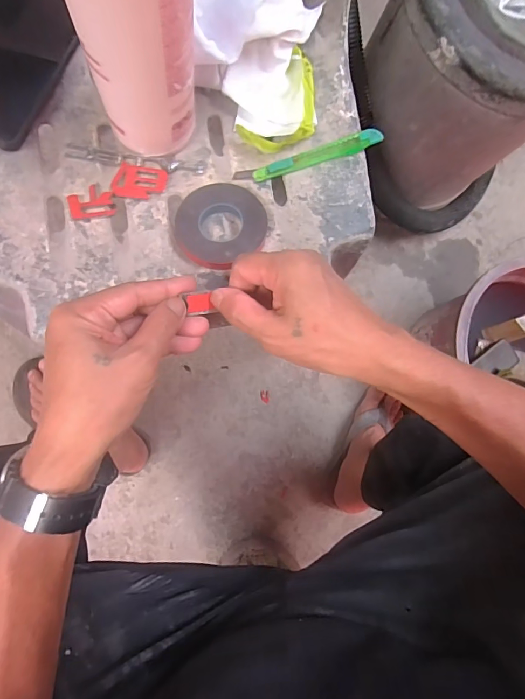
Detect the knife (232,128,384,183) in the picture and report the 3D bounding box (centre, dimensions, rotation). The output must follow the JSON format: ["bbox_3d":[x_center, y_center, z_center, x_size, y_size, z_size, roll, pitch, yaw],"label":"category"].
[{"bbox_3d":[0.043,-0.183,0.390,0.139,0.010,0.018,-16,89,5],"label":"knife"}]

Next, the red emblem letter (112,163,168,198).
[{"bbox_3d":[-0.114,-0.156,0.381,0.045,0.006,0.034,6,84,-9],"label":"red emblem letter"}]

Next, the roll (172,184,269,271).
[{"bbox_3d":[-0.038,-0.115,0.367,0.080,0.015,0.075,1,87,-9],"label":"roll"}]

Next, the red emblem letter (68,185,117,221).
[{"bbox_3d":[-0.153,-0.133,0.366,0.038,0.004,0.032,-13,85,-22],"label":"red emblem letter"}]

